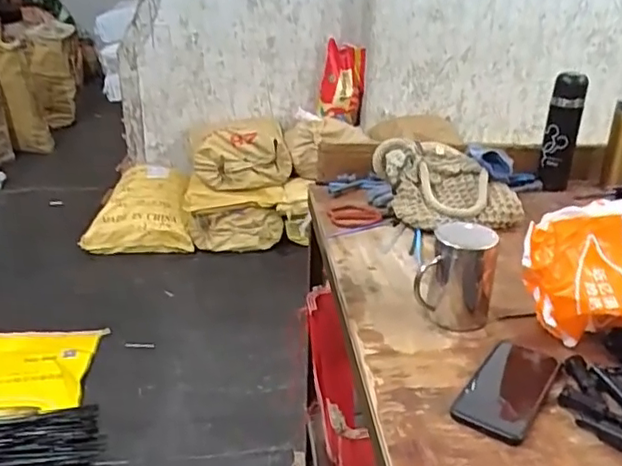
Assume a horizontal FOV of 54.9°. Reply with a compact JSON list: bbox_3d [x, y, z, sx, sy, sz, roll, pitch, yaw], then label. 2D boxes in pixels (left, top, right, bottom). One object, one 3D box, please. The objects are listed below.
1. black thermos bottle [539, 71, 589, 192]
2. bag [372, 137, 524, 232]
[{"bbox_3d":[0.506,-0.193,1.217,0.063,0.243,0.064,13,27,23],"label":"black thermos bottle"},{"bbox_3d":[0.251,-0.099,1.098,0.211,0.121,0.214,-9,27,-21],"label":"bag"}]

